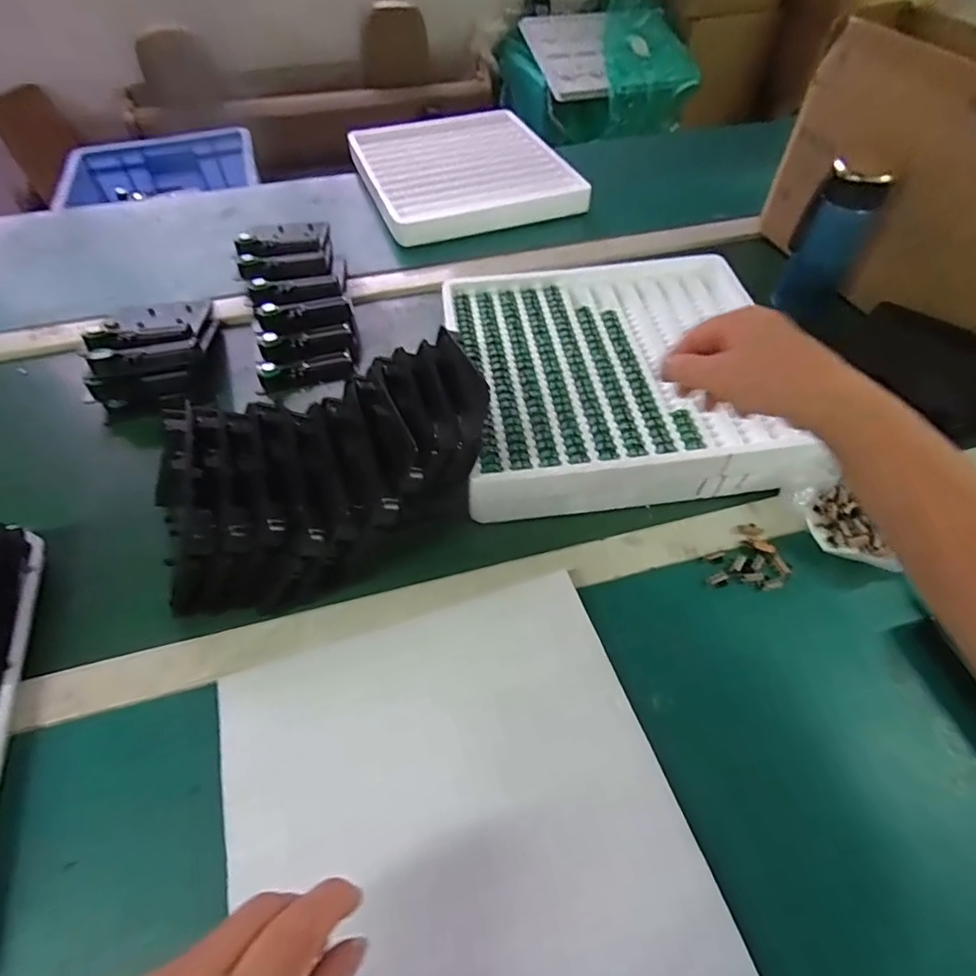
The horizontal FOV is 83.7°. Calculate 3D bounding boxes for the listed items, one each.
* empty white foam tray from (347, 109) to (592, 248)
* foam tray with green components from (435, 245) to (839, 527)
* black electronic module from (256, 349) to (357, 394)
[{"bbox_3d":[-0.043,-0.489,0.843,0.285,0.036,0.322,-17,55,-13],"label":"empty white foam tray"},{"bbox_3d":[0.126,-0.118,0.550,0.310,0.050,0.304,-7,54,-4],"label":"foam tray with green components"},{"bbox_3d":[-0.199,-0.128,0.601,0.100,0.027,0.024,-10,54,-7],"label":"black electronic module"}]

